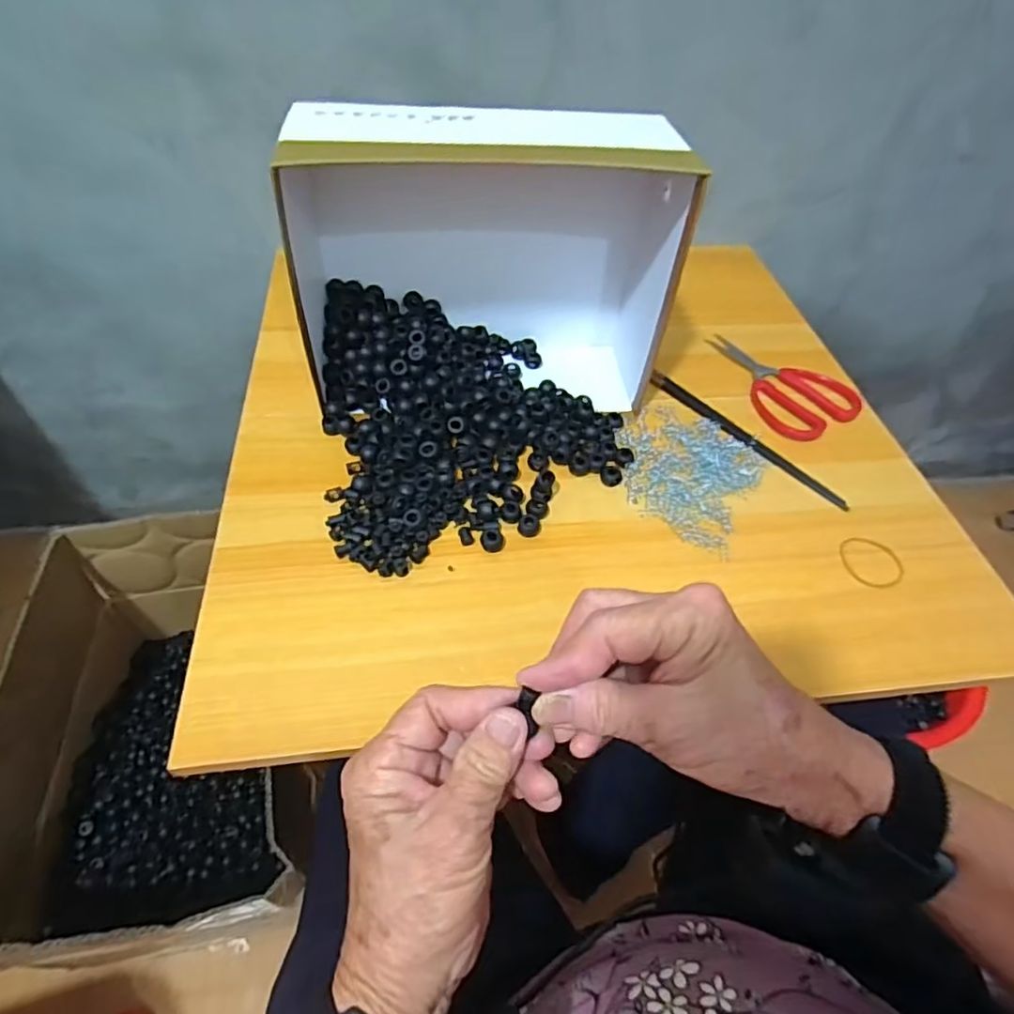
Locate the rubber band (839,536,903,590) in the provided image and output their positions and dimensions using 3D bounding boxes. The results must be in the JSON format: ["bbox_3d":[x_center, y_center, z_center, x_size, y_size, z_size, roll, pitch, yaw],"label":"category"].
[{"bbox_3d":[0.288,0.044,0.478,0.046,0.004,0.047,12,50,4],"label":"rubber band"}]

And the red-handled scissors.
[{"bbox_3d":[0.268,-0.131,0.608,0.095,0.007,0.157,-23,57,-23],"label":"red-handled scissors"}]

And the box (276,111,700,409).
[{"bbox_3d":[-0.017,-0.203,0.510,0.321,0.209,0.131,-2,51,-7],"label":"box"}]

